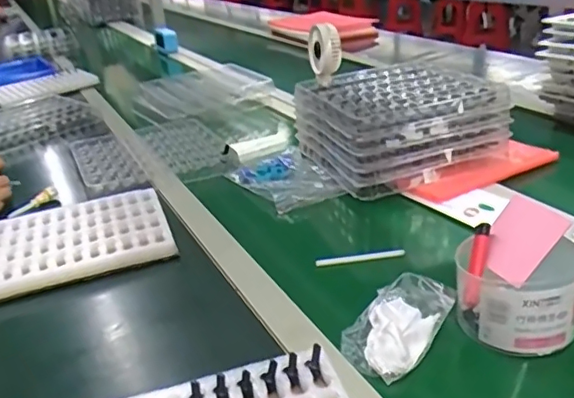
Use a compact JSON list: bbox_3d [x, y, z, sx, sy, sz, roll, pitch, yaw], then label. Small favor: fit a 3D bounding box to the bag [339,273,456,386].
[{"bbox_3d":[0.106,0.119,0.553,0.070,0.029,0.123,16,33,37],"label":"bag"}]

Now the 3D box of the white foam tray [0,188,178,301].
[{"bbox_3d":[-0.301,0.059,0.770,0.274,0.033,0.190,-13,27,-16],"label":"white foam tray"}]

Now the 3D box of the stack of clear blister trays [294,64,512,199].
[{"bbox_3d":[0.173,-0.125,0.931,0.257,0.108,0.256,-14,27,-17],"label":"stack of clear blister trays"}]

